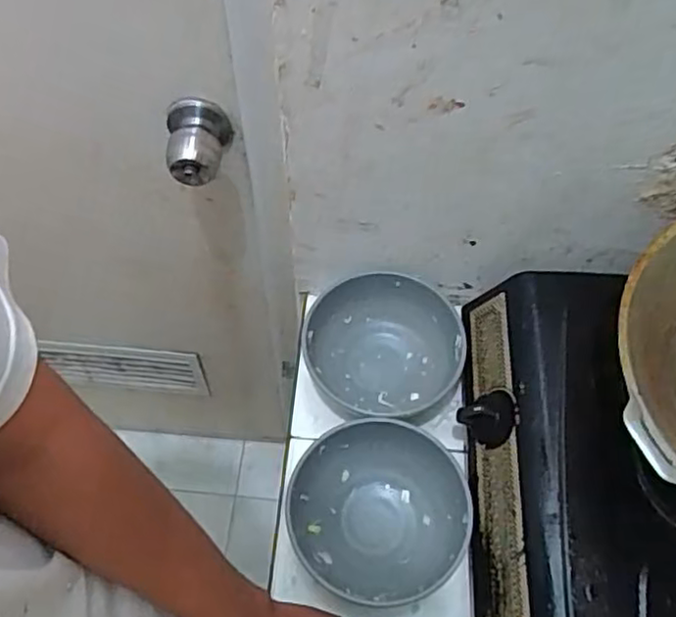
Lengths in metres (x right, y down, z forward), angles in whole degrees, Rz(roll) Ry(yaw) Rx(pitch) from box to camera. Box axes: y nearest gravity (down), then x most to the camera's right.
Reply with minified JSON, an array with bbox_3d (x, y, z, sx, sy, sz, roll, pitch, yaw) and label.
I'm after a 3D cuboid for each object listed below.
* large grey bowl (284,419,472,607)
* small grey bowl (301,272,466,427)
[{"bbox_3d":[0.035,0.187,0.613,0.158,0.062,0.150,0,60,0],"label":"large grey bowl"},{"bbox_3d":[0.047,0.045,0.699,0.160,0.073,0.152,0,60,0],"label":"small grey bowl"}]

